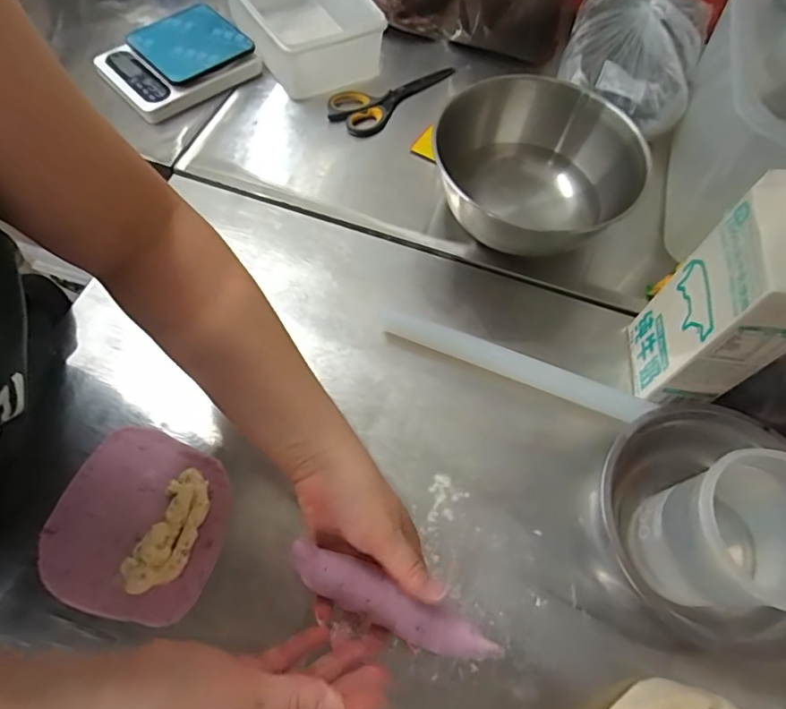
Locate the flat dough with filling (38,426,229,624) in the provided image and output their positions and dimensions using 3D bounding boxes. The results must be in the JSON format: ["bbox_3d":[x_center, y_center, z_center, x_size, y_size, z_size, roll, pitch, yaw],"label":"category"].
[{"bbox_3d":[-0.212,0.137,0.429,0.140,0.025,0.139,18,63,7],"label":"flat dough with filling"}]

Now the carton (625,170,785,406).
[{"bbox_3d":[0.267,-0.034,0.433,0.057,0.209,0.100,4,62,0],"label":"carton"}]

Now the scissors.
[{"bbox_3d":[0.002,-0.354,0.695,0.075,0.013,0.195,41,68,18],"label":"scissors"}]

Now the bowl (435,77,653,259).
[{"bbox_3d":[0.156,-0.193,0.575,0.185,0.104,0.202,1,62,-2],"label":"bowl"}]

